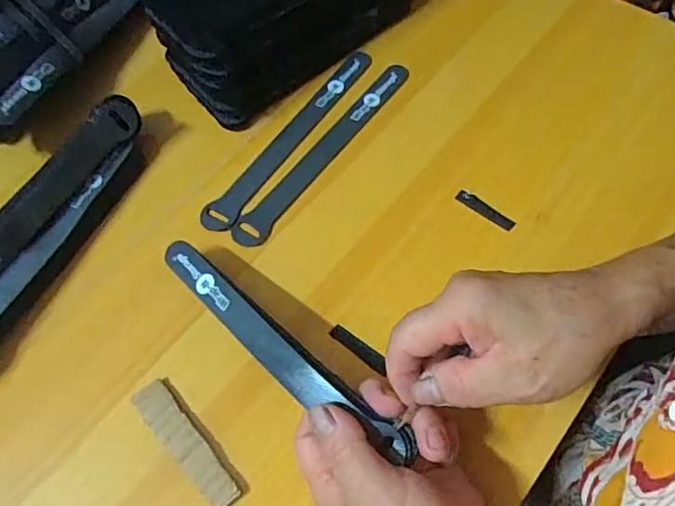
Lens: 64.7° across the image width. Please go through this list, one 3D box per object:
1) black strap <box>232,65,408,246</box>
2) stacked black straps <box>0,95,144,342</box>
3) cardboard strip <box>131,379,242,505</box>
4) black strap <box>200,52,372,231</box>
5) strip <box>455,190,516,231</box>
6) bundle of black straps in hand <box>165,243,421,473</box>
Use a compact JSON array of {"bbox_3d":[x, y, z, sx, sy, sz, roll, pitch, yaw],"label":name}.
[{"bbox_3d":[-0.009,-0.078,0.400,0.023,0.005,0.192,34,68,17],"label":"black strap"},{"bbox_3d":[-0.200,-0.018,0.360,0.044,0.039,0.220,24,66,13],"label":"stacked black straps"},{"bbox_3d":[-0.089,0.111,0.311,0.019,0.006,0.087,-39,68,-17],"label":"cardboard strip"},{"bbox_3d":[-0.036,-0.091,0.410,0.025,0.004,0.191,29,69,22],"label":"black strap"},{"bbox_3d":[0.104,-0.031,0.375,0.045,0.004,0.012,38,70,18],"label":"strip"},{"bbox_3d":[-0.039,0.048,0.301,0.193,0.014,0.024,35,69,28],"label":"bundle of black straps in hand"}]

